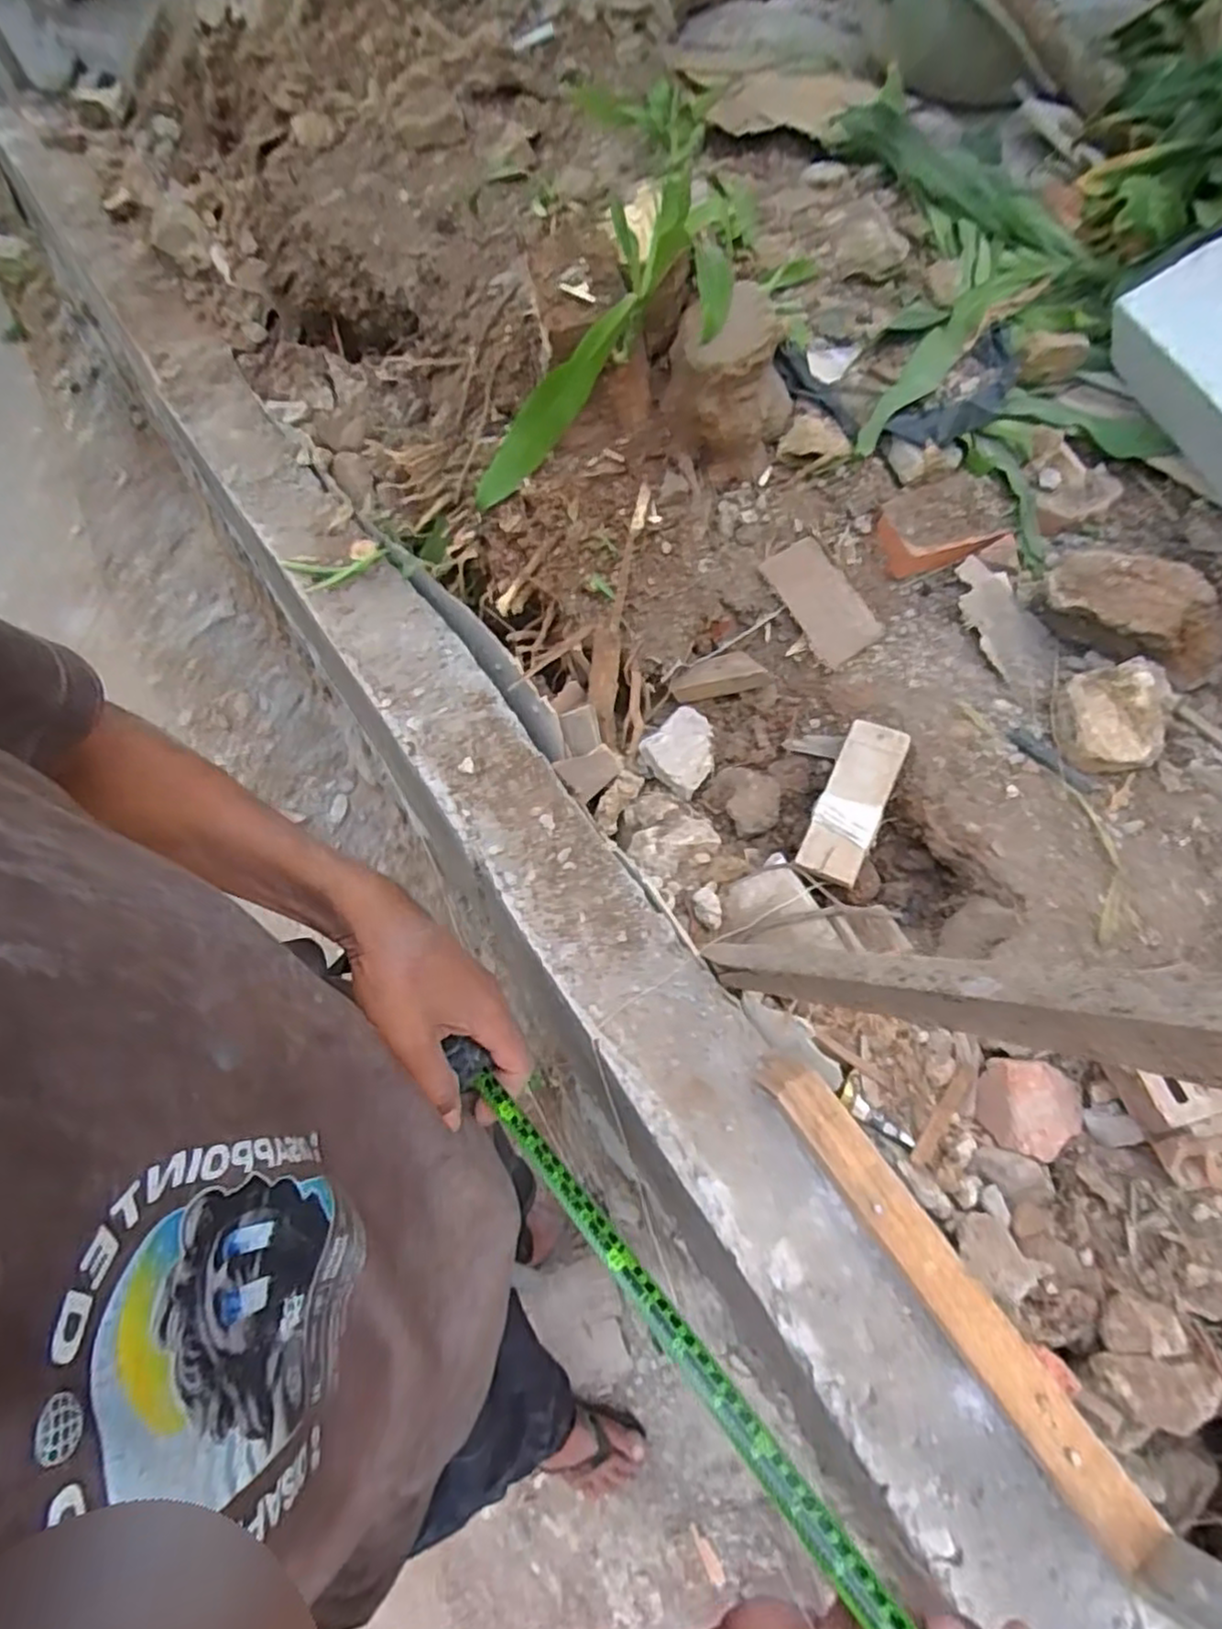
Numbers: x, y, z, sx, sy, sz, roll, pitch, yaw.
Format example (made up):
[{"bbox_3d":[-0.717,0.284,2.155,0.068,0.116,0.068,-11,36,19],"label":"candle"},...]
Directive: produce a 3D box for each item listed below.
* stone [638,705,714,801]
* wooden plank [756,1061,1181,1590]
[{"bbox_3d":[0.090,-0.077,0.859,0.091,0.028,0.087,-40,65,-17],"label":"stone"},{"bbox_3d":[0.241,0.343,0.559,0.050,0.038,0.349,-31,63,-13],"label":"wooden plank"}]

